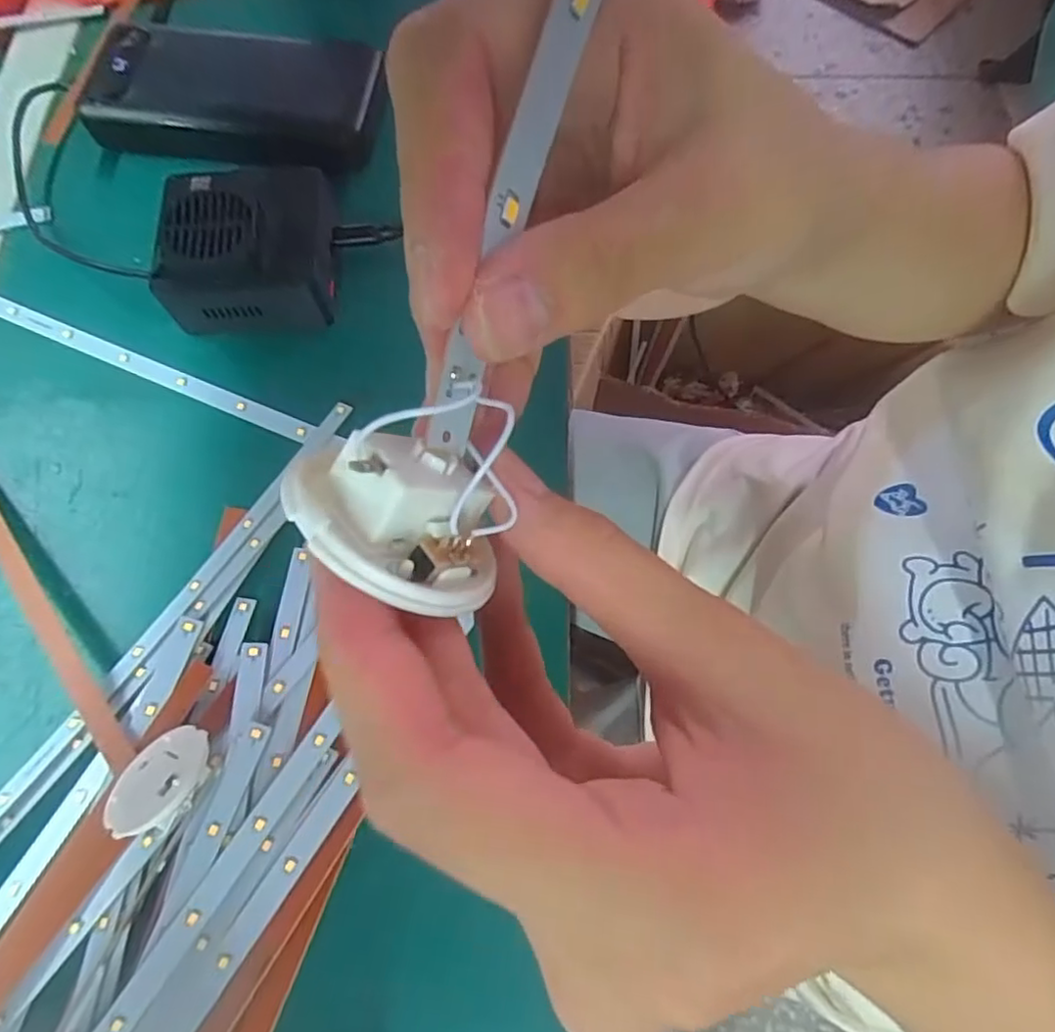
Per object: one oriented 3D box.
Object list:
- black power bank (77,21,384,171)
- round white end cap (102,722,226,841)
[{"bbox_3d":[-0.160,-0.229,0.348,0.153,0.024,0.075,5,70,2],"label":"black power bank"},{"bbox_3d":[-0.128,0.094,0.224,0.033,0.011,0.039,-20,36,10],"label":"round white end cap"}]

